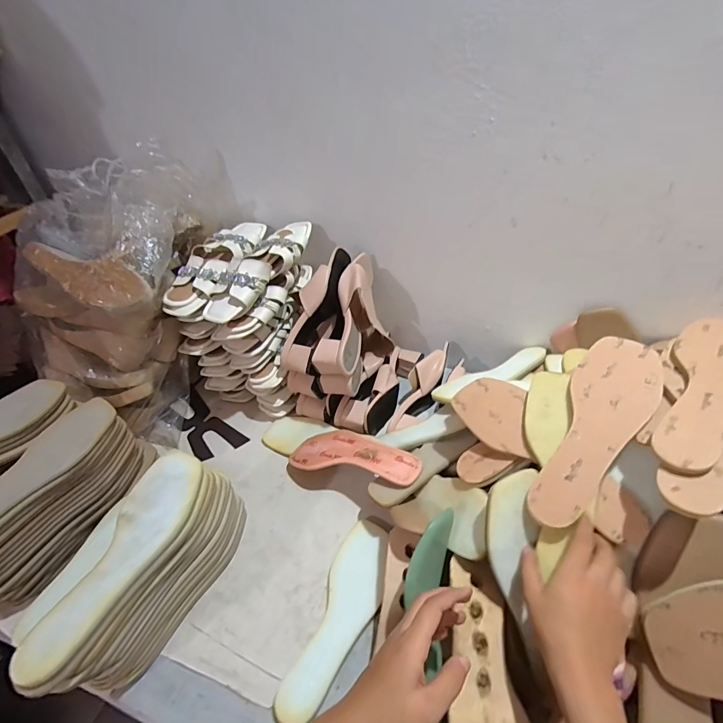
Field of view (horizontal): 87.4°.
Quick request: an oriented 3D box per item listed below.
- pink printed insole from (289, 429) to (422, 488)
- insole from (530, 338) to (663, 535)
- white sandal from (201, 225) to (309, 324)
[{"bbox_3d":[-0.015,0.150,0.612,0.233,0.024,0.083,1,40,33],"label":"pink printed insole"},{"bbox_3d":[0.265,0.072,0.422,0.080,0.011,0.238,17,67,39],"label":"insole"},{"bbox_3d":[-0.175,-0.162,0.658,0.099,0.062,0.246,23,50,26],"label":"white sandal"}]

